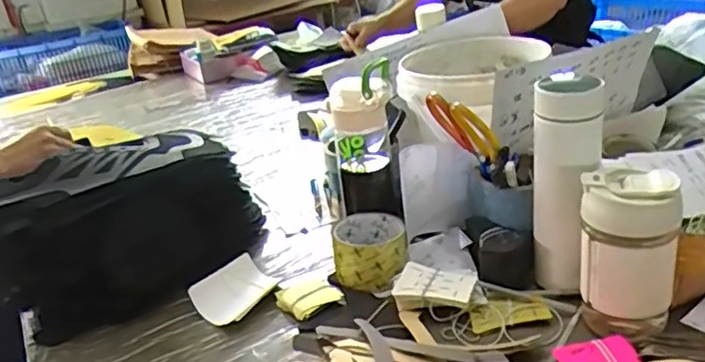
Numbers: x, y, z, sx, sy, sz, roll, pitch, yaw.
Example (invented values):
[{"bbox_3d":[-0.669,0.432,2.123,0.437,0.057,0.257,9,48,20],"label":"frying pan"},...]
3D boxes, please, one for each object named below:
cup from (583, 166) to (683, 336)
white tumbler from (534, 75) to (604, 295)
[{"bbox_3d":[0.256,0.064,0.561,0.083,0.140,0.069,4,26,25],"label":"cup"},{"bbox_3d":[0.224,0.004,0.629,0.065,0.210,0.075,1,25,20],"label":"white tumbler"}]

